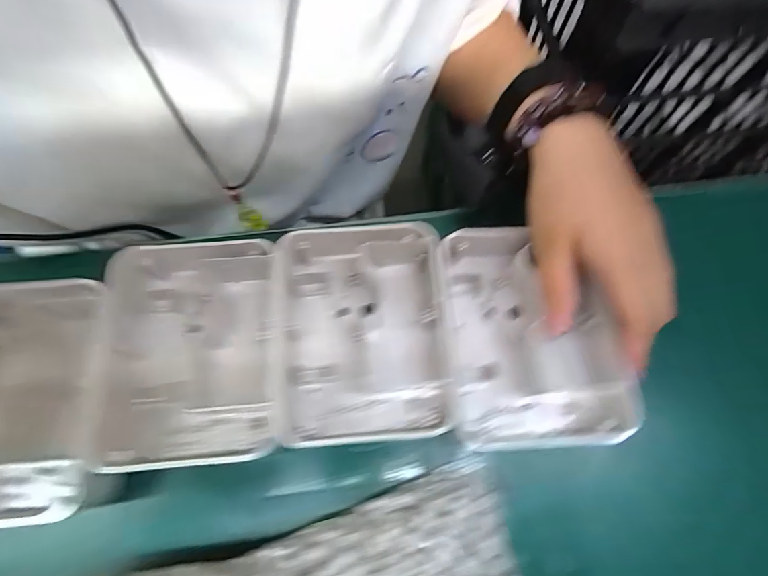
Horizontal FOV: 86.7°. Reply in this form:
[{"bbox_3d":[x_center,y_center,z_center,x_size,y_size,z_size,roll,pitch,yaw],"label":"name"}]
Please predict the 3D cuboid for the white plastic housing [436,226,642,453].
[{"bbox_3d":[0.083,0.028,0.249,0.092,0.044,0.130,-5,70,-3],"label":"white plastic housing"}]

